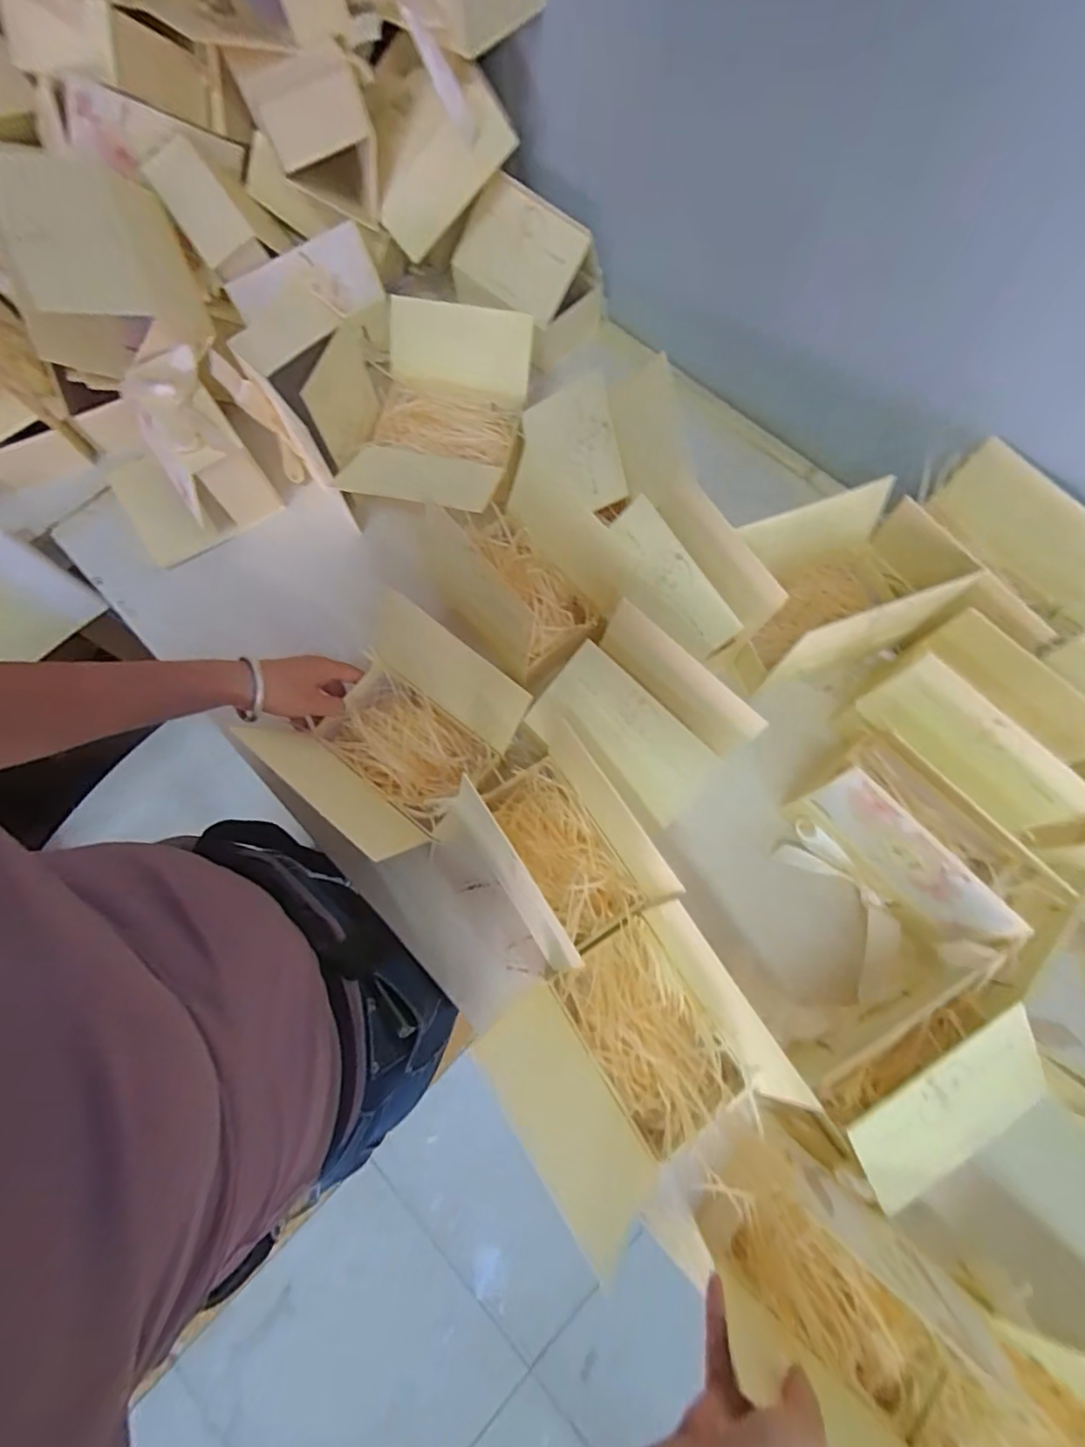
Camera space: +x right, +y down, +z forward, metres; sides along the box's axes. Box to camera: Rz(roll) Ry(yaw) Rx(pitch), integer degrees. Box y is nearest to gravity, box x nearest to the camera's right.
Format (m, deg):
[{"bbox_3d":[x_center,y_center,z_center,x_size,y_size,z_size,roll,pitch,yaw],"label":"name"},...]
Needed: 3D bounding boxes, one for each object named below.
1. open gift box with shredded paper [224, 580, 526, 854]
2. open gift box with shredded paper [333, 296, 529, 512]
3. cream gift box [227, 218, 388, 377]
[{"bbox_3d":[-0.135,0.011,0.536,0.174,0.113,0.195,38,78,12],"label":"open gift box with shredded paper"},{"bbox_3d":[-0.115,-0.331,0.628,0.166,0.093,0.240,11,74,5],"label":"open gift box with shredded paper"},{"bbox_3d":[-0.274,-0.481,0.650,0.184,0.025,0.083,-45,117,-13],"label":"cream gift box"}]

